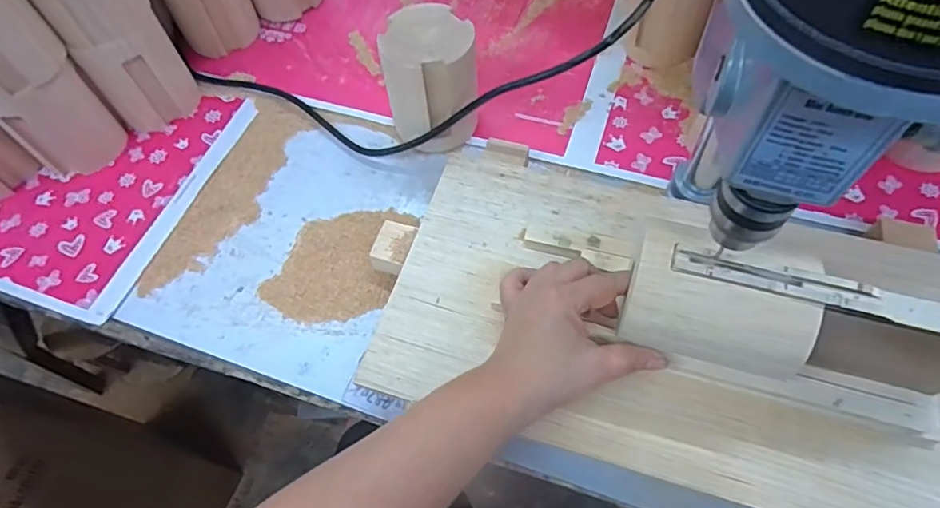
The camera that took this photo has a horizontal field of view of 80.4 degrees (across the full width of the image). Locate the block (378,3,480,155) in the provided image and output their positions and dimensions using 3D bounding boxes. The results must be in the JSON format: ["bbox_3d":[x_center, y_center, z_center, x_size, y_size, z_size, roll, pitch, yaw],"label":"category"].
[{"bbox_3d":[-0.032,-0.150,0.491,0.076,0.104,0.072,-9,61,-2],"label":"block"}]

